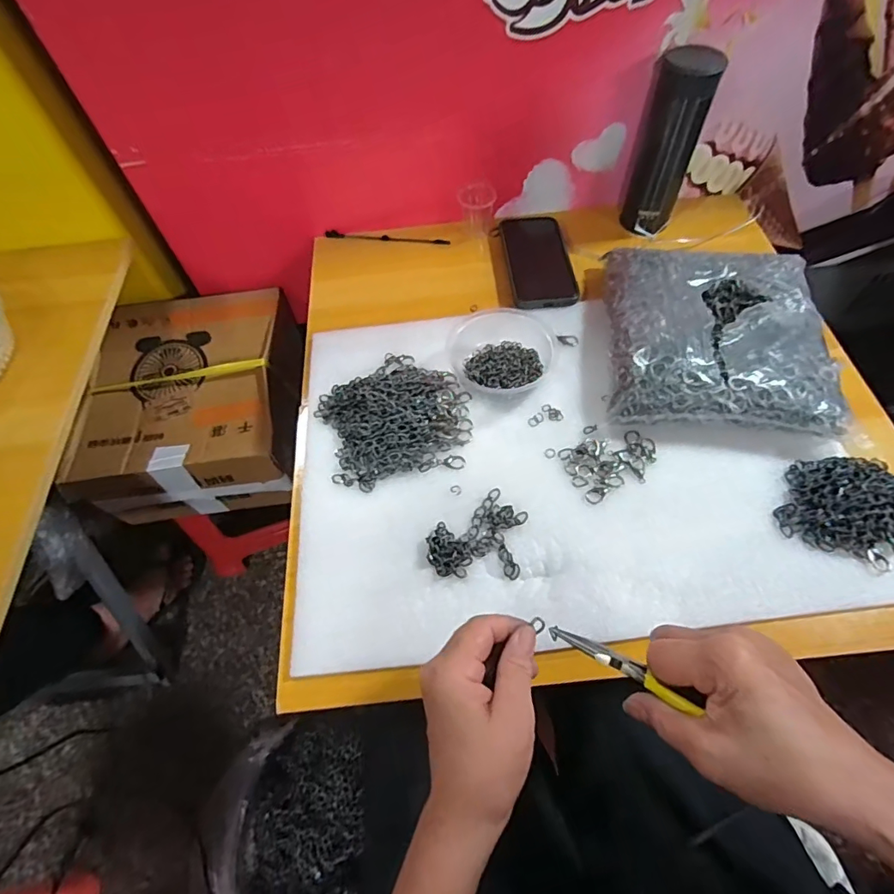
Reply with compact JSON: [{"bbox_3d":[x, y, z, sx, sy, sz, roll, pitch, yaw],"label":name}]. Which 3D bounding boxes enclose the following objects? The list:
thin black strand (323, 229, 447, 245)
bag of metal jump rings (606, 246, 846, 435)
[{"bbox_3d":[-0.085,-0.300,0.703,0.181,0.010,0.011,8,62,6],"label":"thin black strand"},{"bbox_3d":[0.291,-0.129,0.528,0.224,0.056,0.247,5,62,5],"label":"bag of metal jump rings"}]

